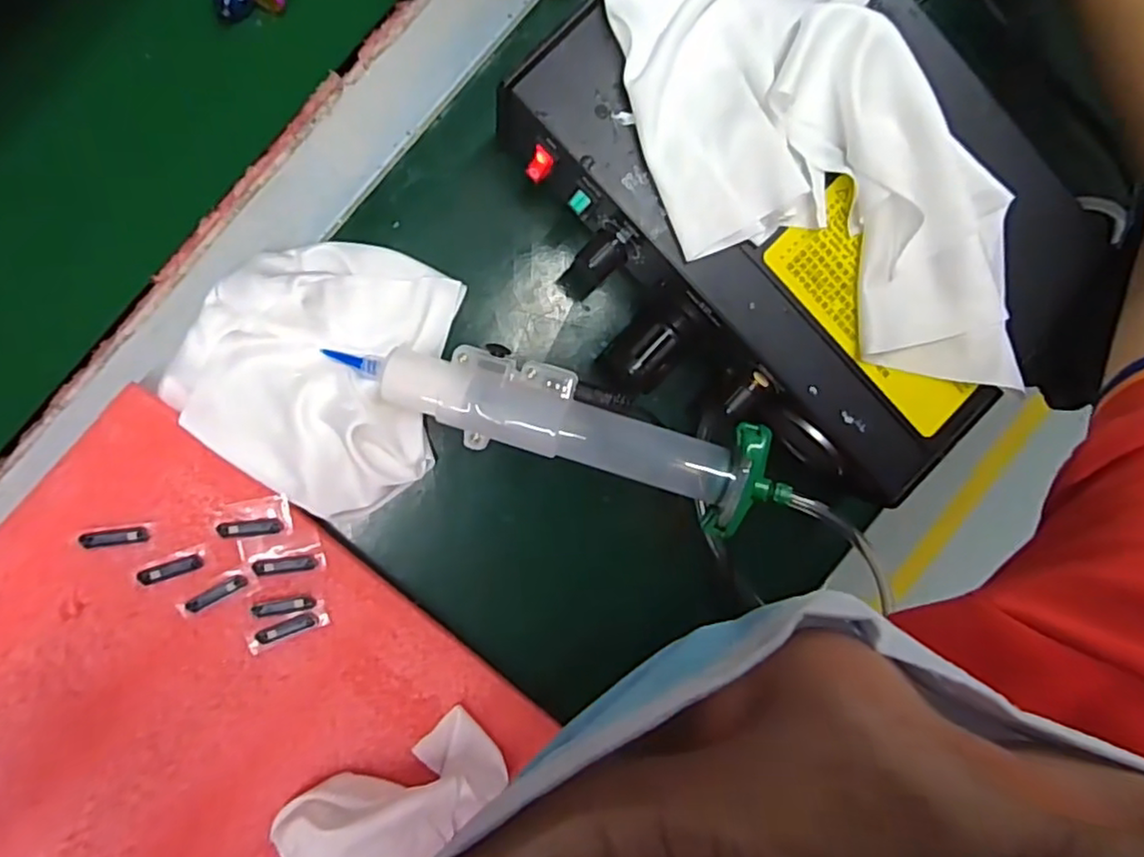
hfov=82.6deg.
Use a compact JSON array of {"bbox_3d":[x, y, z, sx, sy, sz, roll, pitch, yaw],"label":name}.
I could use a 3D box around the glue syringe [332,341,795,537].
[{"bbox_3d":[-0.005,0.000,0.284,0.201,0.050,0.046,16,92,-8],"label":"glue syringe"}]

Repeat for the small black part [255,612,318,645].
[{"bbox_3d":[-0.130,0.092,0.296,0.027,0.004,0.007,-20,96,-6],"label":"small black part"}]

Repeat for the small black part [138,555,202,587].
[{"bbox_3d":[-0.178,0.063,0.289,0.027,0.004,0.007,-19,96,-6],"label":"small black part"}]

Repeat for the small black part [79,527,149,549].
[{"bbox_3d":[-0.200,0.048,0.284,0.027,0.004,0.007,-5,95,-7],"label":"small black part"}]

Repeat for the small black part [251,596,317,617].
[{"bbox_3d":[-0.131,0.081,0.295,0.027,0.004,0.006,-7,95,-7],"label":"small black part"}]

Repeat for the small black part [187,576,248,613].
[{"bbox_3d":[-0.160,0.074,0.291,0.029,0.004,0.006,-28,97,-5],"label":"small black part"}]

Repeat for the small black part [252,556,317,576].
[{"bbox_3d":[-0.129,0.062,0.293,0.027,0.004,0.007,-5,95,-7],"label":"small black part"}]

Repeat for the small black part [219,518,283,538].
[{"bbox_3d":[-0.143,0.045,0.291,0.027,0.004,0.008,-6,95,-7],"label":"small black part"}]

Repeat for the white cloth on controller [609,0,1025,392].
[{"bbox_3d":[0.097,-0.110,0.256,0.124,0.015,0.223,-30,97,-5],"label":"white cloth on controller"}]

